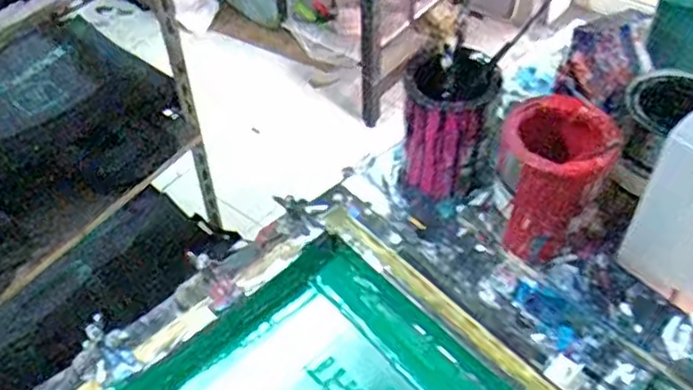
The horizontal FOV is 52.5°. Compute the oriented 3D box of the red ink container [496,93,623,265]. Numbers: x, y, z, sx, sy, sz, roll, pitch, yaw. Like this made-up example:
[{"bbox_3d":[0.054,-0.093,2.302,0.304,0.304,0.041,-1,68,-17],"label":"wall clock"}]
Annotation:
[{"bbox_3d":[0.211,-0.017,0.746,0.102,0.165,0.115,6,50,8],"label":"red ink container"}]

